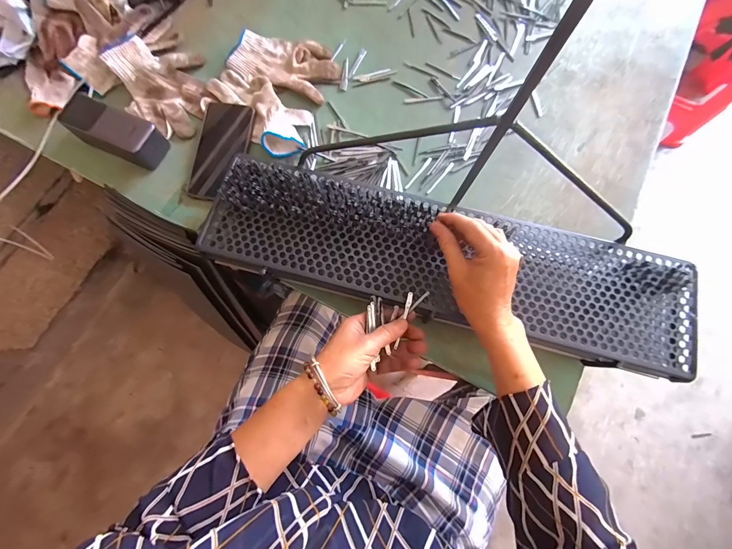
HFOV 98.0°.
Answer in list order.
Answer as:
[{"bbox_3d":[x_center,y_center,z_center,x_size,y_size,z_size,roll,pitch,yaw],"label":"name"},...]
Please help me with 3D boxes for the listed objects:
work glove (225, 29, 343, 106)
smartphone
[{"bbox_3d":[-0.133,-0.348,0.529,0.176,0.023,0.103,14,77,2],"label":"work glove"},{"bbox_3d":[-0.222,-0.194,0.488,0.075,0.009,0.157,6,76,0],"label":"smartphone"}]

